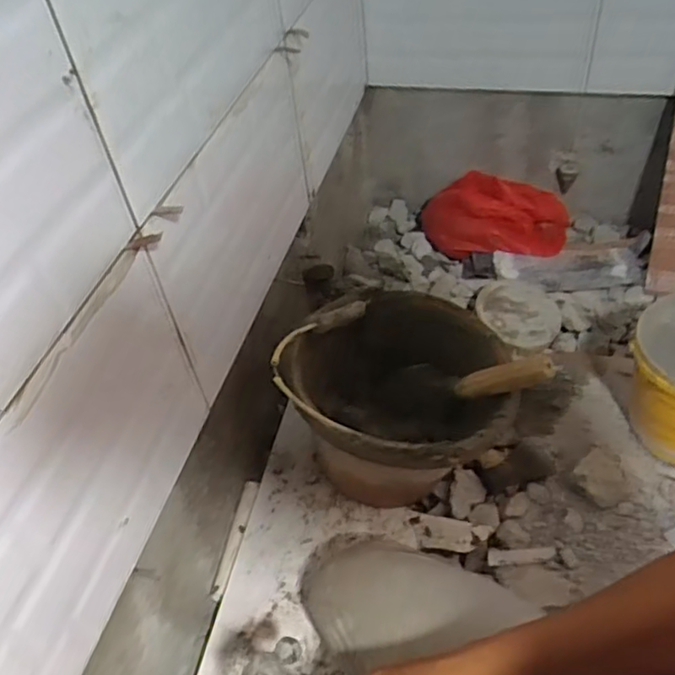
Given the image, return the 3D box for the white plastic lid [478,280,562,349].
[{"bbox_3d":[0.327,-0.047,1.151,0.149,0.016,0.146,2,48,-3],"label":"white plastic lid"}]

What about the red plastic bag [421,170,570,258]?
[{"bbox_3d":[0.307,-0.245,1.255,0.282,0.153,0.106,5,47,12],"label":"red plastic bag"}]

